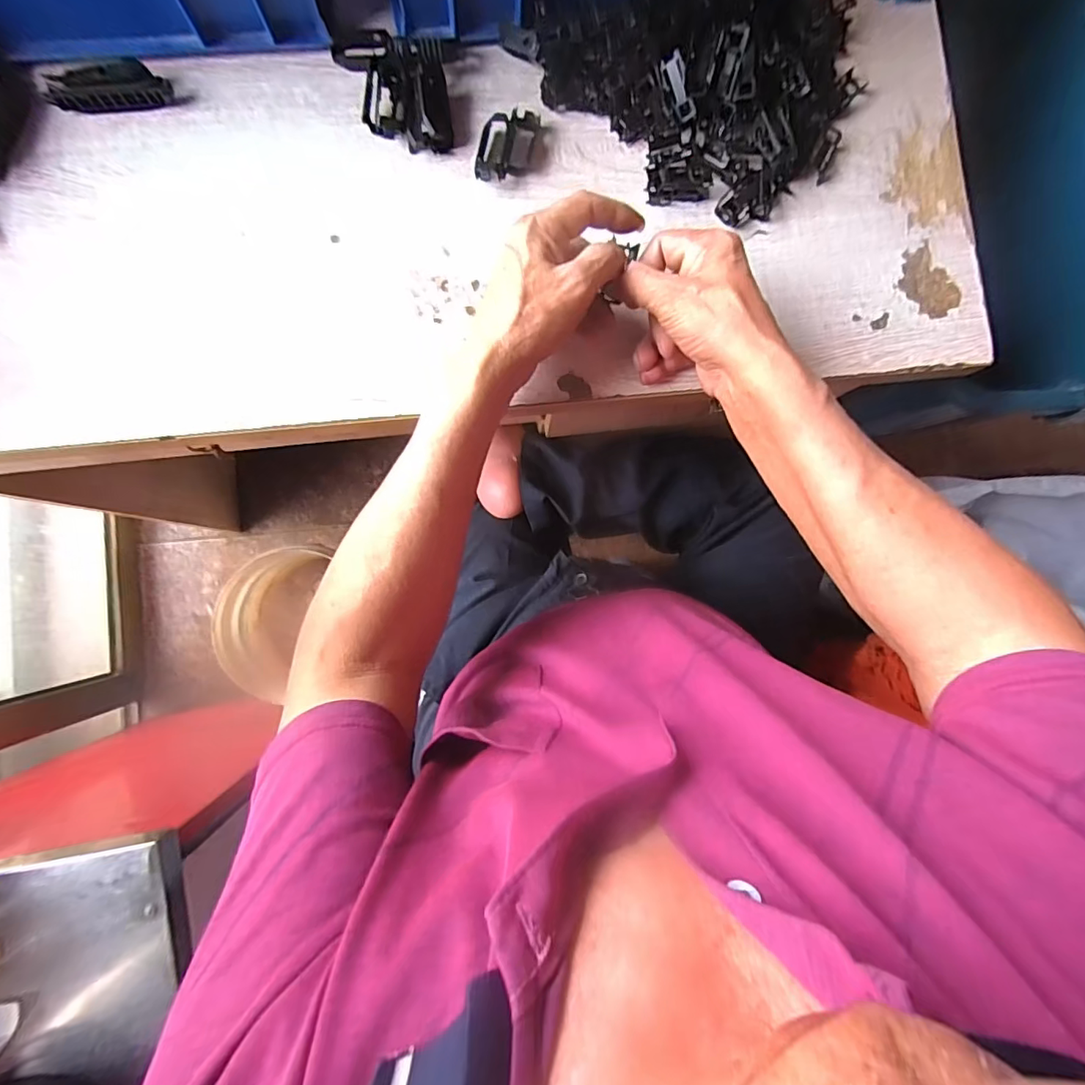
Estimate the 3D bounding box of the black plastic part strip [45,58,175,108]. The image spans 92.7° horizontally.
[{"bbox_3d":[-0.304,-0.319,0.363,0.078,0.017,0.021,-8,88,-5],"label":"black plastic part strip"}]

